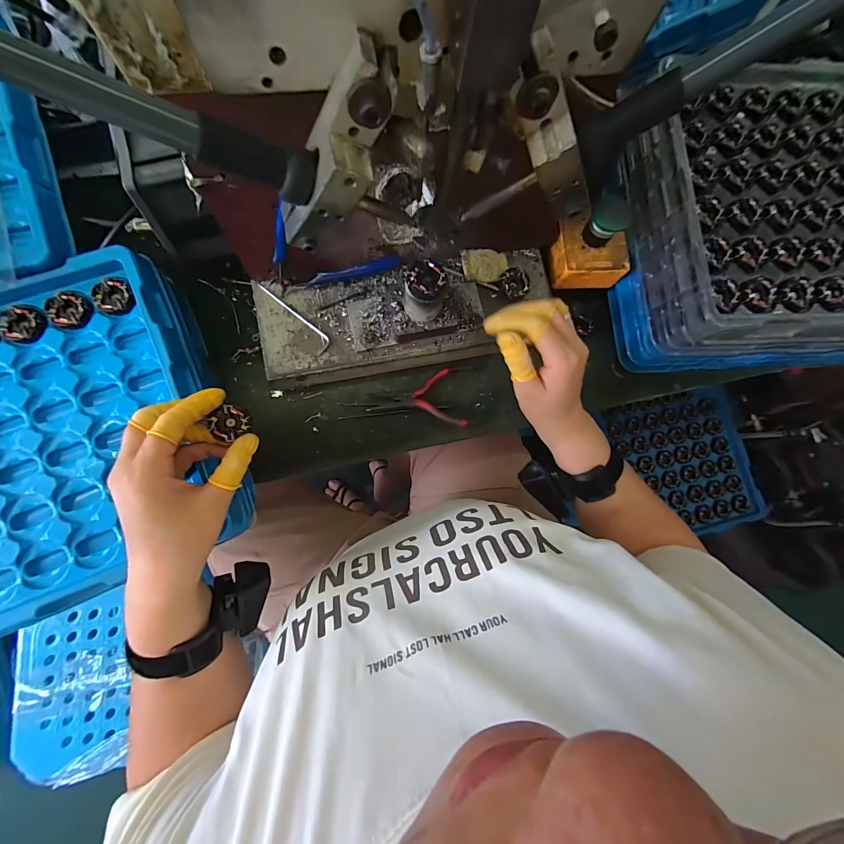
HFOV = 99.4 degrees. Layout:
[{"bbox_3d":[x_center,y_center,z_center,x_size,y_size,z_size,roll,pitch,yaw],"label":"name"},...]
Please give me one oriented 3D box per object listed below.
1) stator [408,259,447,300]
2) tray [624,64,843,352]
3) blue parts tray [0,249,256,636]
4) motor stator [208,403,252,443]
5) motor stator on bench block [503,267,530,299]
[{"bbox_3d":[0.004,-0.113,0.284,0.030,0.008,0.028,37,81,0],"label":"stator"},{"bbox_3d":[0.401,-0.214,0.360,0.360,0.057,0.269,-3,83,-6],"label":"tray"},{"bbox_3d":[-0.370,0.043,0.299,0.375,0.052,0.257,-22,85,-8],"label":"blue parts tray"},{"bbox_3d":[-0.151,0.001,0.282,0.029,0.010,0.025,-33,86,-9],"label":"motor stator"},{"bbox_3d":[0.094,-0.142,0.364,0.027,0.014,0.036,-4,83,-6],"label":"motor stator on bench block"}]

